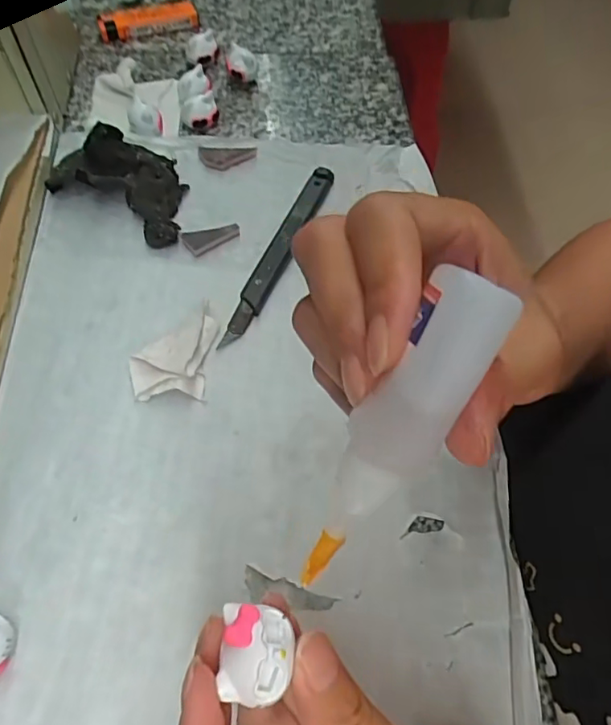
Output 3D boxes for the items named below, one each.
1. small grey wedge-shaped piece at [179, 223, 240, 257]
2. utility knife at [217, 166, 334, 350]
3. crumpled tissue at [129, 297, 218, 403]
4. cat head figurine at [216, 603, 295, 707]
[{"bbox_3d":[-0.058,-0.079,0.343,0.034,0.008,0.017,-28,66,-18],"label":"small grey wedge-shaped piece"},{"bbox_3d":[-0.015,-0.068,0.337,0.017,0.010,0.143,20,61,7],"label":"utility knife"},{"bbox_3d":[-0.071,-0.007,0.297,0.042,0.013,0.053,1,61,-3],"label":"crumpled tissue"},{"bbox_3d":[-0.013,0.080,0.154,0.019,0.006,0.024,4,60,-2],"label":"cat head figurine"}]

